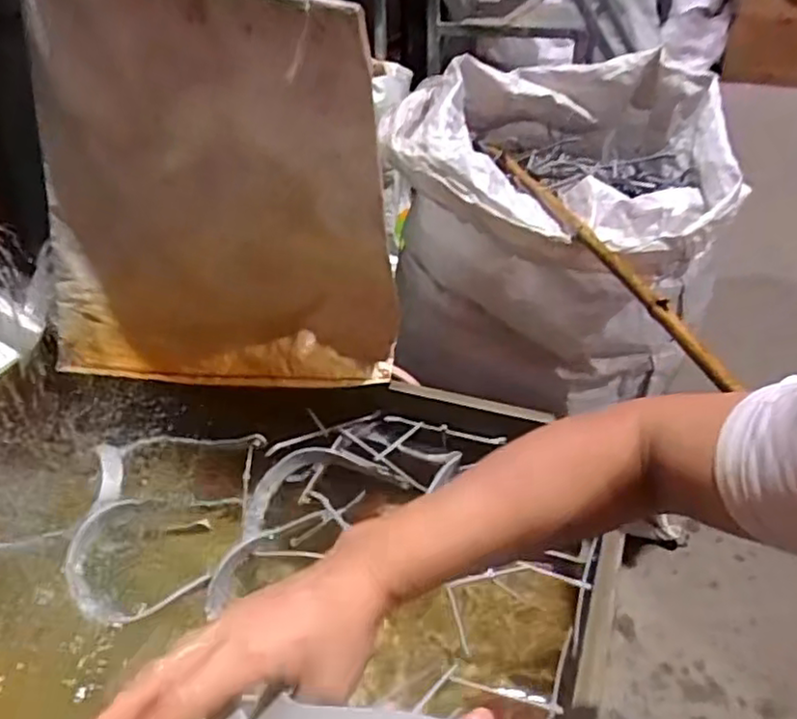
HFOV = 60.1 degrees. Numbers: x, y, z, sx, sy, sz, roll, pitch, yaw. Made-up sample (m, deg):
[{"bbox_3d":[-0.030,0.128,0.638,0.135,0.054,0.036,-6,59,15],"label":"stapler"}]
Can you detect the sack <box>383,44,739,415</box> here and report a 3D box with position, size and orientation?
[{"bbox_3d":[0.218,-0.208,1.054,0.448,0.378,0.488,6,32,10],"label":"sack"}]

